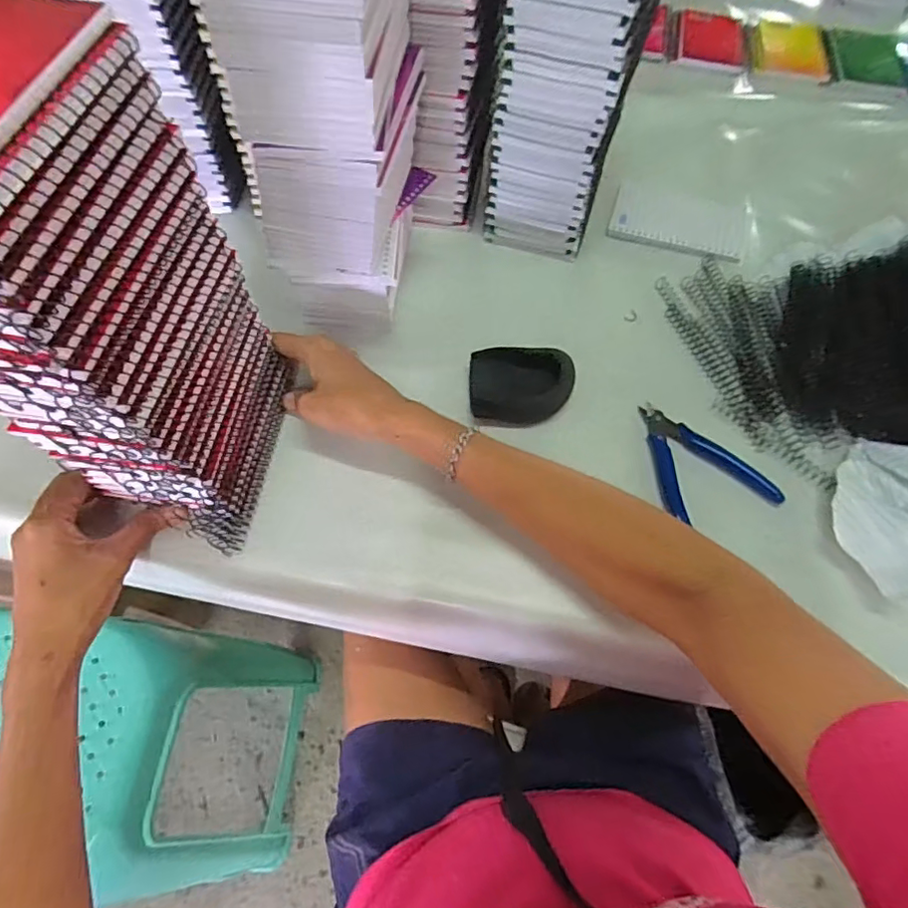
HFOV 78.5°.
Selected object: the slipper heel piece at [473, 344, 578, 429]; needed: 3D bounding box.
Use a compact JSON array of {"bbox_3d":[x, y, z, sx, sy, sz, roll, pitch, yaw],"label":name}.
[{"bbox_3d":[0.057,-0.058,0.466,0.085,0.033,0.058,-4,63,-3],"label":"slipper heel piece"}]

